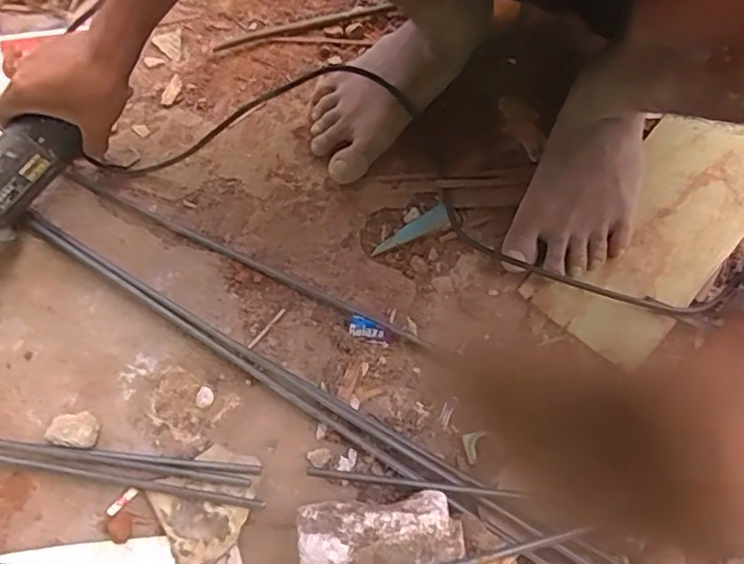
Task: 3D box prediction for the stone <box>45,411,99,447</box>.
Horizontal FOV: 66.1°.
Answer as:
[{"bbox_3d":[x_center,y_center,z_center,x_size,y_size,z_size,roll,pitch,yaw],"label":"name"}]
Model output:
[{"bbox_3d":[-0.273,0.136,0.527,0.042,0.024,0.030,-3,74,0],"label":"stone"}]

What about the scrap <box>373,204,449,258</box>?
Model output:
[{"bbox_3d":[0.039,-0.051,0.578,0.085,0.006,0.020,-30,75,-7],"label":"scrap"}]

